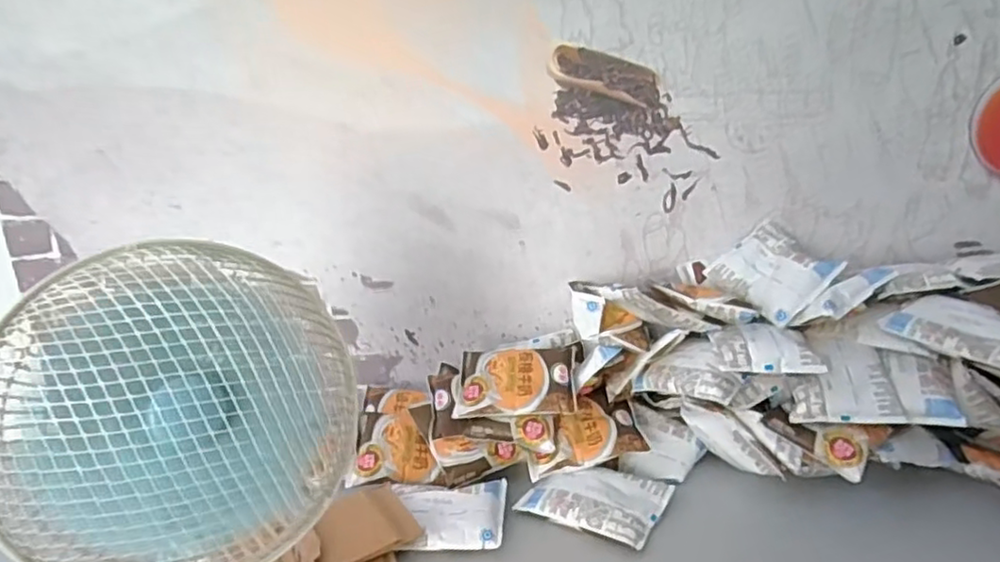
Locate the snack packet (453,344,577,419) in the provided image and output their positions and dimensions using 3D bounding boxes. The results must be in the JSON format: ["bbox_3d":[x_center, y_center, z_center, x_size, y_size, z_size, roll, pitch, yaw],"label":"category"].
[{"bbox_3d":[0.019,0.110,0.728,0.128,0.017,0.089,-3,44,5],"label":"snack packet"}]

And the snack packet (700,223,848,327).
[{"bbox_3d":[0.304,-0.013,0.734,0.098,0.020,0.119,-42,38,4],"label":"snack packet"}]

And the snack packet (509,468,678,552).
[{"bbox_3d":[0.096,0.216,0.665,0.126,0.021,0.098,7,20,32],"label":"snack packet"}]

